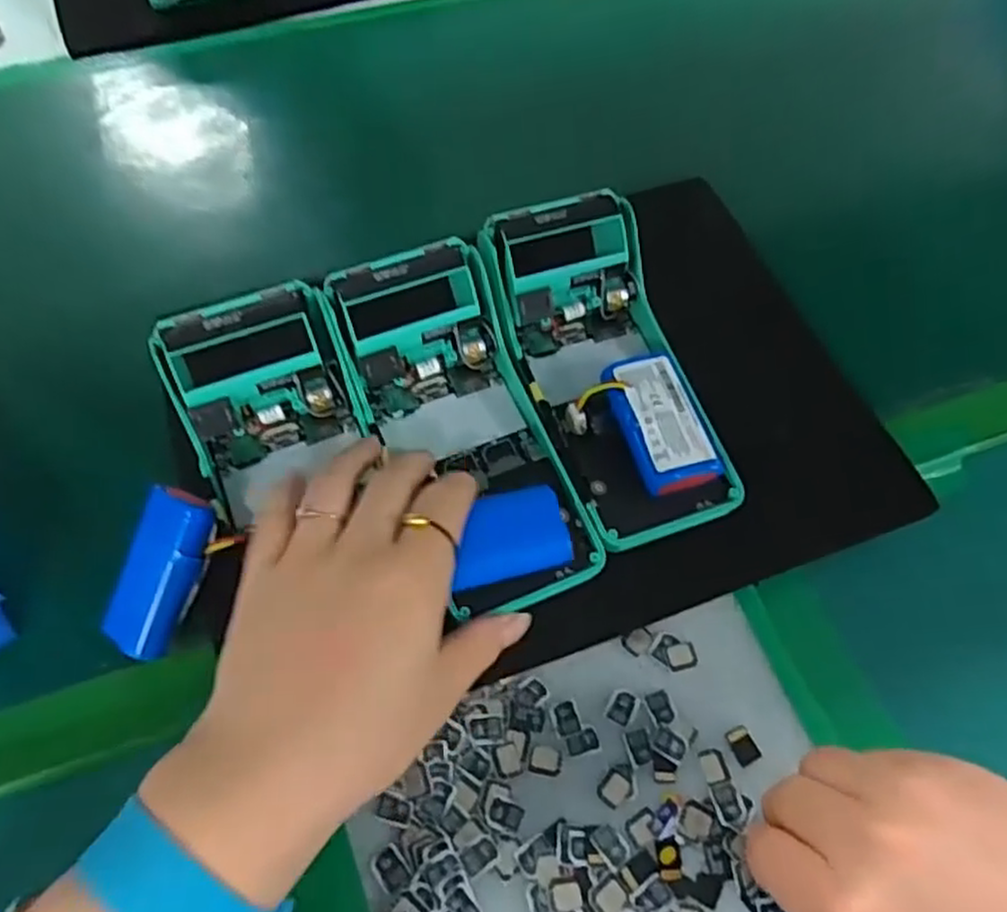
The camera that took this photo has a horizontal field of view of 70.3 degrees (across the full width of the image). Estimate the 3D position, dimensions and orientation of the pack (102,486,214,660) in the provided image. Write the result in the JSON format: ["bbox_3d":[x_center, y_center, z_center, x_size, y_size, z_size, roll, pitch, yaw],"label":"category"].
[{"bbox_3d":[-0.144,0.048,0.301,0.029,0.014,0.068,17,88,8],"label":"pack"}]

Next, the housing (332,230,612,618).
[{"bbox_3d":[-0.020,-0.011,0.329,0.078,0.055,0.167,-24,75,-11],"label":"housing"}]

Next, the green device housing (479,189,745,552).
[{"bbox_3d":[0.049,-0.047,0.337,0.075,0.049,0.166,-16,62,-11],"label":"green device housing"}]

